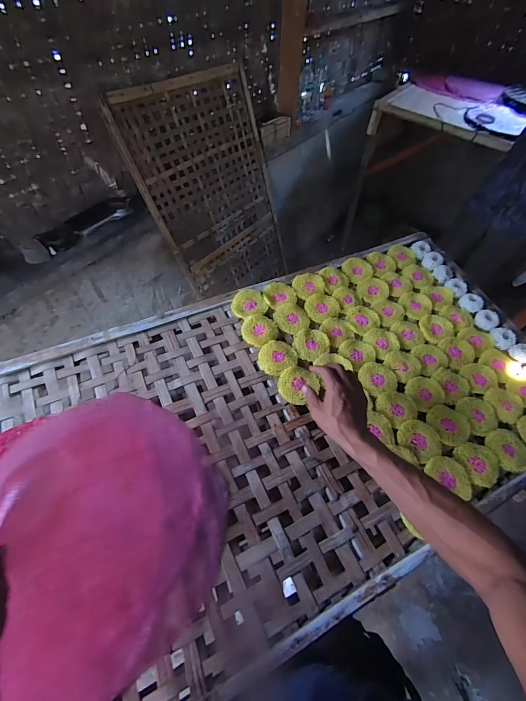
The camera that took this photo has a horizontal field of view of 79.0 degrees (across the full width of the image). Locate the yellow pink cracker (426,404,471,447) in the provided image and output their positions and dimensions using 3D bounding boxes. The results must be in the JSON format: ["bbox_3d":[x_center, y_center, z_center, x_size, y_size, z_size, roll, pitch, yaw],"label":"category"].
[{"bbox_3d":[0.353,0.139,0.608,0.077,0.004,0.078,2,55,-3],"label":"yellow pink cracker"}]

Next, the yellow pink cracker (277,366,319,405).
[{"bbox_3d":[0.068,0.066,0.618,0.076,0.015,0.071,2,55,-3],"label":"yellow pink cracker"}]

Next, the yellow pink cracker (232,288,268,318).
[{"bbox_3d":[-0.032,-0.108,0.725,0.079,0.010,0.076,2,55,-3],"label":"yellow pink cracker"}]

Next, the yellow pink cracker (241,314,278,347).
[{"bbox_3d":[-0.007,-0.044,0.685,0.076,0.010,0.076,-3,56,-6],"label":"yellow pink cracker"}]

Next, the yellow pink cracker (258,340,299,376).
[{"bbox_3d":[0.029,0.012,0.657,0.076,0.007,0.073,2,55,-3],"label":"yellow pink cracker"}]

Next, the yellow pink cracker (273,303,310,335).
[{"bbox_3d":[0.065,-0.074,0.715,0.077,0.011,0.075,2,55,-3],"label":"yellow pink cracker"}]

